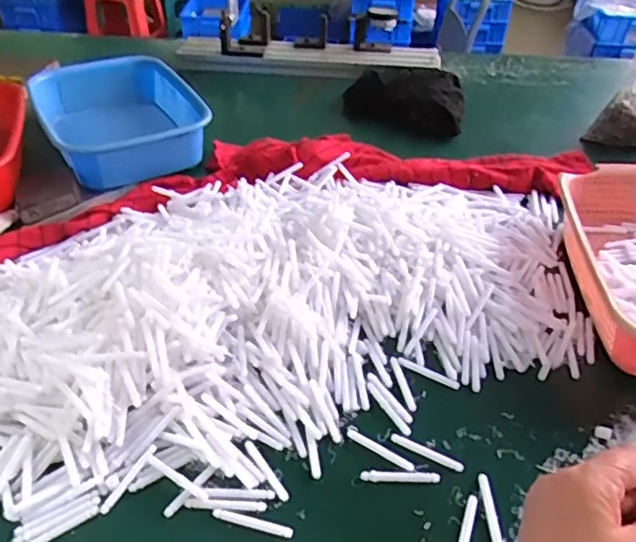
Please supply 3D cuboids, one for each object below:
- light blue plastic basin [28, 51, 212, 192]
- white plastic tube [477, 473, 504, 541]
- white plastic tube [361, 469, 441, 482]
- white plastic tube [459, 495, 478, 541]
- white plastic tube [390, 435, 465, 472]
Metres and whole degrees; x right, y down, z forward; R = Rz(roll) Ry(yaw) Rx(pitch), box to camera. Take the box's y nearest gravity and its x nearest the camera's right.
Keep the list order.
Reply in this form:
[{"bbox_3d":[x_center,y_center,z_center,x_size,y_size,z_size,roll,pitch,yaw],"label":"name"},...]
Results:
[{"bbox_3d":[-0.288,-0.218,0.850,0.203,0.077,0.254,-19,43,-24],"label":"light blue plastic basin"},{"bbox_3d":[0.127,0.176,0.433,0.008,0.004,0.061,0,41,0],"label":"white plastic tube"},{"bbox_3d":[0.064,0.158,0.455,0.060,0.004,0.008,1,41,1],"label":"white plastic tube"},{"bbox_3d":[0.106,0.187,0.423,0.007,0.004,0.059,15,43,16],"label":"white plastic tube"},{"bbox_3d":[0.087,0.144,0.471,0.059,0.004,0.008,19,44,21],"label":"white plastic tube"}]

